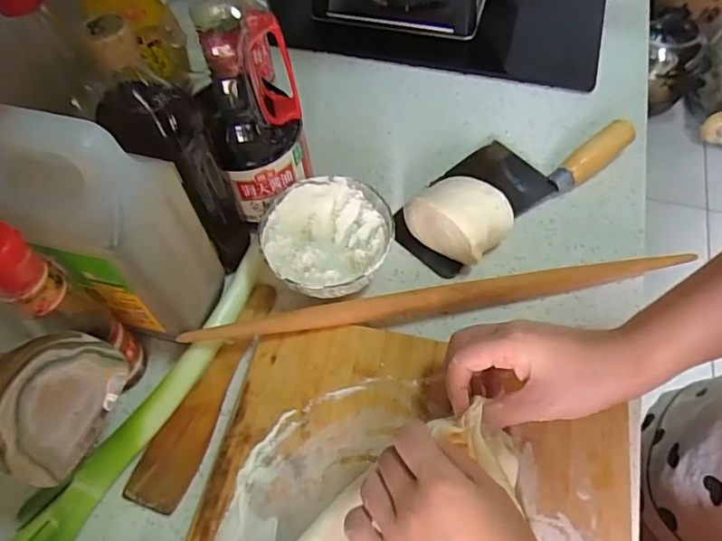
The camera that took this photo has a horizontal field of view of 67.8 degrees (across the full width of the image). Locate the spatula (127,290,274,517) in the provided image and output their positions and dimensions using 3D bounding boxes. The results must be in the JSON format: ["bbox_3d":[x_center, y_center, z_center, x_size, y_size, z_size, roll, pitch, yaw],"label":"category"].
[{"bbox_3d":[-0.126,0.097,0.453,0.042,0.009,0.199,17,59,15],"label":"spatula"}]

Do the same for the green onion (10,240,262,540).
[{"bbox_3d":[-0.178,0.113,0.436,0.044,0.026,0.331,25,62,19],"label":"green onion"}]

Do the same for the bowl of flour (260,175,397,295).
[{"bbox_3d":[-0.029,-0.023,0.491,0.113,0.053,0.117,-2,56,3],"label":"bowl of flour"}]

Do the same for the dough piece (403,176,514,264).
[{"bbox_3d":[0.091,-0.051,0.498,0.085,0.056,0.064,33,65,23],"label":"dough piece"}]

